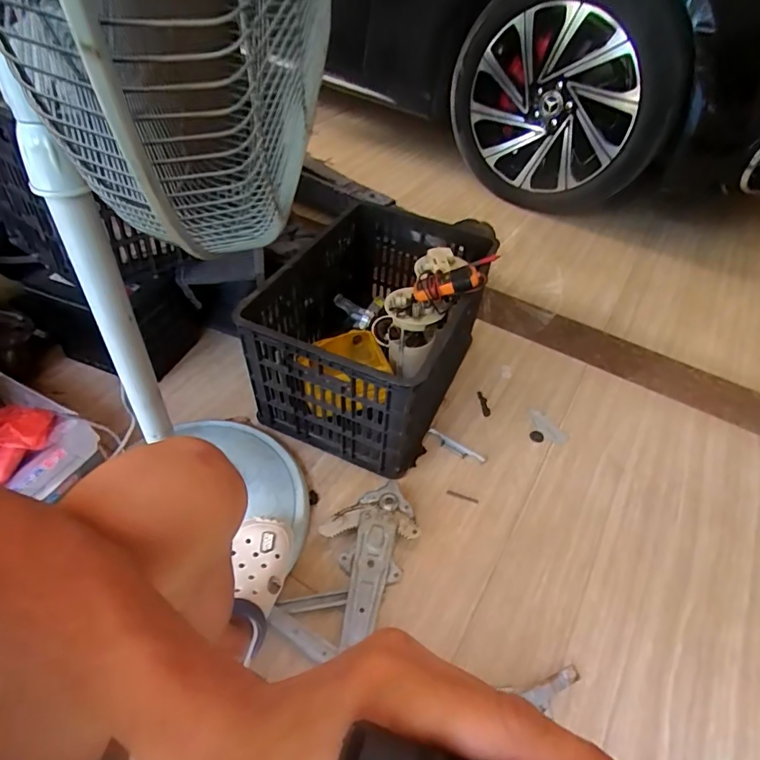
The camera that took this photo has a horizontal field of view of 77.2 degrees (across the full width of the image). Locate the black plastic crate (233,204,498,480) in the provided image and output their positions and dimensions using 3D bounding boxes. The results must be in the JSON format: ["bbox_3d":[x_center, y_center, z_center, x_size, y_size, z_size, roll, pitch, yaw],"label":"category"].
[{"bbox_3d":[-0.012,-0.116,0.966,0.356,0.280,0.480,19,48,15],"label":"black plastic crate"}]

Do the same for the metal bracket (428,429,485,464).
[{"bbox_3d":[0.152,0.132,0.947,0.120,0.011,0.023,26,51,21],"label":"metal bracket"}]

